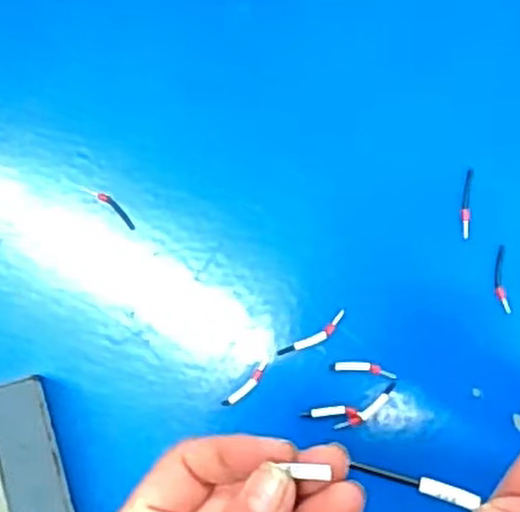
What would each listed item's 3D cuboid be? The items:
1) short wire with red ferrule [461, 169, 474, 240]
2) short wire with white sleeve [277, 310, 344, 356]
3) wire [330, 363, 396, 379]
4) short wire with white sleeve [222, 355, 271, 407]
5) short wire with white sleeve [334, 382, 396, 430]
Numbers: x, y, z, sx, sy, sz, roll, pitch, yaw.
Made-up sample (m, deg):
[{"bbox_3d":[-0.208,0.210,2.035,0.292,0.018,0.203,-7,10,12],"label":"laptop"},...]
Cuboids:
[{"bbox_3d":[0.133,-0.033,0.489,0.006,0.004,0.045,5,86,3],"label":"short wire with red ferrule"},{"bbox_3d":[0.035,0.052,0.488,0.050,0.004,0.010,-32,85,0],"label":"short wire with white sleeve"},{"bbox_3d":[0.066,0.072,0.487,0.041,0.004,0.008,6,86,3],"label":"wire"},{"bbox_3d":[-0.007,0.082,0.488,0.008,0.004,0.042,43,89,5],"label":"short wire with white sleeve"},{"bbox_3d":[0.069,0.098,0.484,0.047,0.004,0.009,-37,85,0],"label":"short wire with white sleeve"}]

